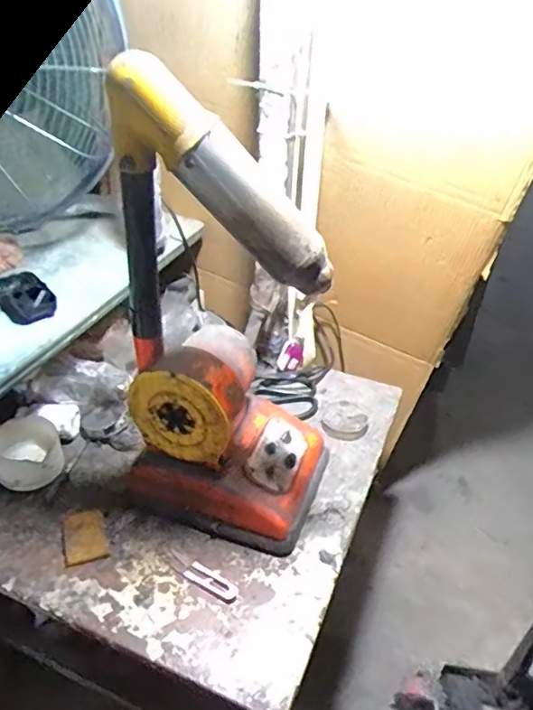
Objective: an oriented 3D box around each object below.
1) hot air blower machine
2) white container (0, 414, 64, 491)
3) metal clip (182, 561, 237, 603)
[{"bbox_3d":[-0.035,-0.030,0.622,0.215,0.507,0.181,16,39,17],"label":"hot air blower machine"},{"bbox_3d":[-0.330,0.134,0.763,0.083,0.063,0.080,1,37,-1],"label":"white container"},{"bbox_3d":[-0.065,0.273,0.665,0.069,0.007,0.028,20,40,23],"label":"metal clip"}]

